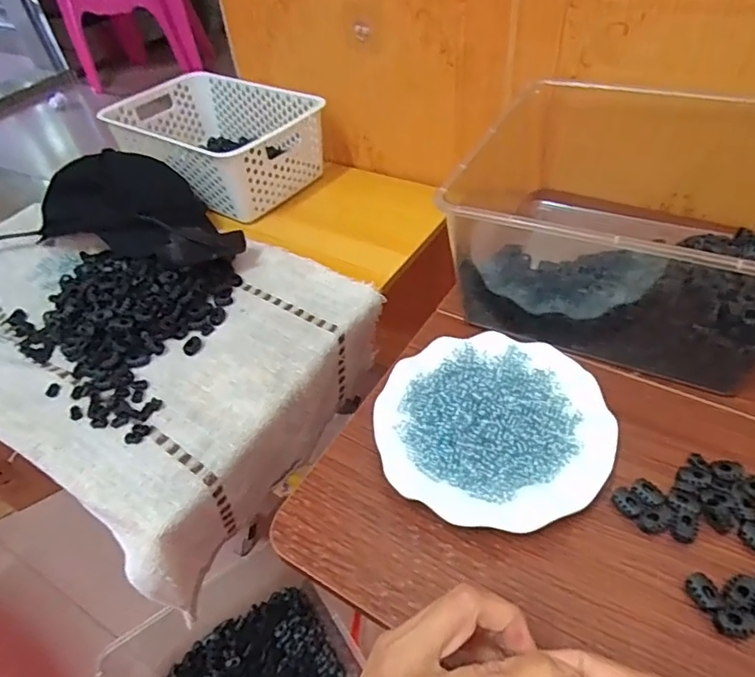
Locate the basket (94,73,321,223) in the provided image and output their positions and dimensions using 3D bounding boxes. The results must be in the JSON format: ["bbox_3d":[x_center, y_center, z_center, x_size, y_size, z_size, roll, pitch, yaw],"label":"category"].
[{"bbox_3d":[-0.247,-0.308,0.822,0.293,0.101,0.210,28,56,27],"label":"basket"}]

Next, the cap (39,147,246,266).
[{"bbox_3d":[-0.305,-0.171,0.706,0.291,0.095,0.145,20,53,22],"label":"cap"}]

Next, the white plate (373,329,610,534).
[{"bbox_3d":[0.093,0.068,0.437,0.181,0.036,0.176,-3,48,3],"label":"white plate"}]

